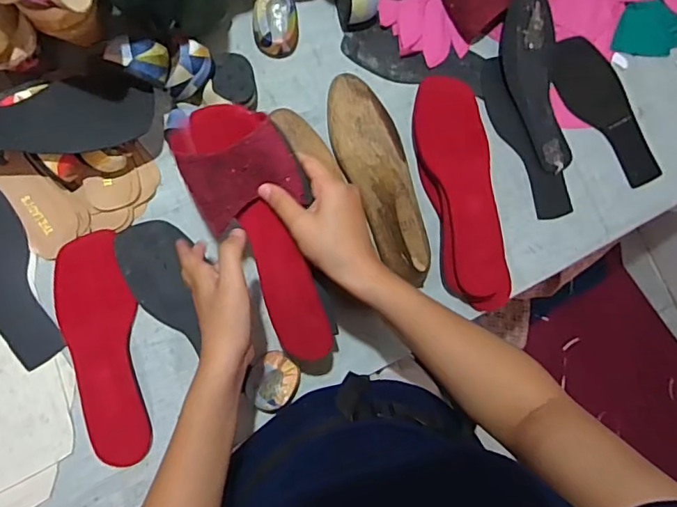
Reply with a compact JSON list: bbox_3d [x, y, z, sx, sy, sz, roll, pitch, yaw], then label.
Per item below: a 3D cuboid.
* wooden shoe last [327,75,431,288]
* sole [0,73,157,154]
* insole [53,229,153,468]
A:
[{"bbox_3d":[0.053,-0.083,0.562,0.072,0.077,0.240,-22,89,-10],"label":"wooden shoe last"},{"bbox_3d":[-0.287,-0.129,0.512,0.204,0.017,0.076,-20,93,-12],"label":"sole"},{"bbox_3d":[-0.241,0.100,0.535,0.070,0.011,0.234,-14,90,-14],"label":"insole"}]

